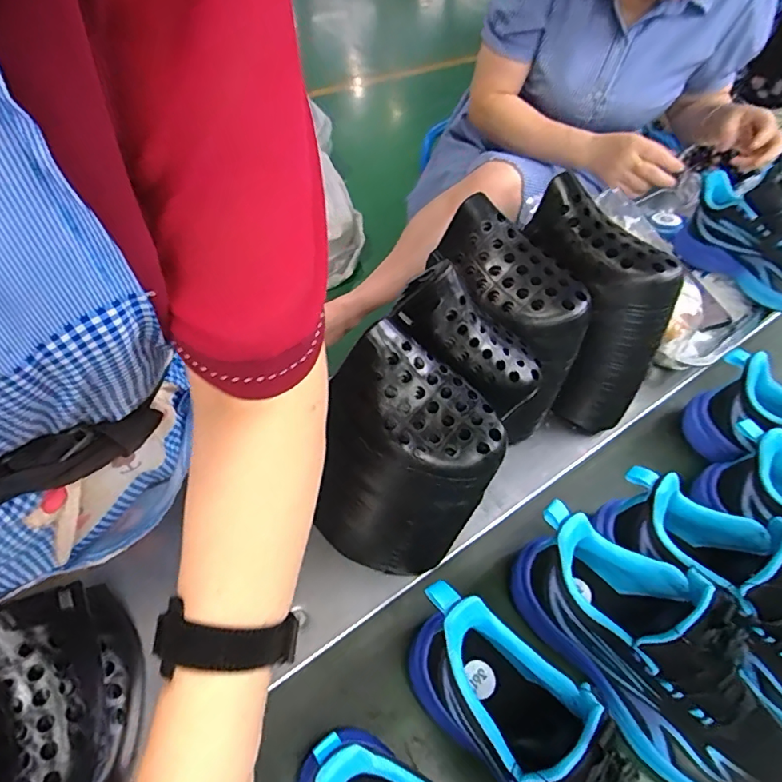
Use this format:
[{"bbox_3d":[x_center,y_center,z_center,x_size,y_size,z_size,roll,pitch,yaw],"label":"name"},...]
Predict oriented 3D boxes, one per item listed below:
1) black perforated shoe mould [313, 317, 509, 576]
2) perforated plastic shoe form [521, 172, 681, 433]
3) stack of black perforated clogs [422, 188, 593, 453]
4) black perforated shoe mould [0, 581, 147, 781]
[{"bbox_3d":[0.010,0.061,0.409,0.126,0.188,0.092,24,54,11],"label":"black perforated shoe mould"},{"bbox_3d":[0.185,-0.075,0.532,0.067,0.197,0.181,-25,60,-23],"label":"perforated plastic shoe form"},{"bbox_3d":[0.106,-0.064,0.513,0.078,0.174,0.159,-21,58,-21],"label":"stack of black perforated clogs"},{"bbox_3d":[-0.226,0.206,0.350,0.086,0.083,0.150,-6,54,-11],"label":"black perforated shoe mould"}]

